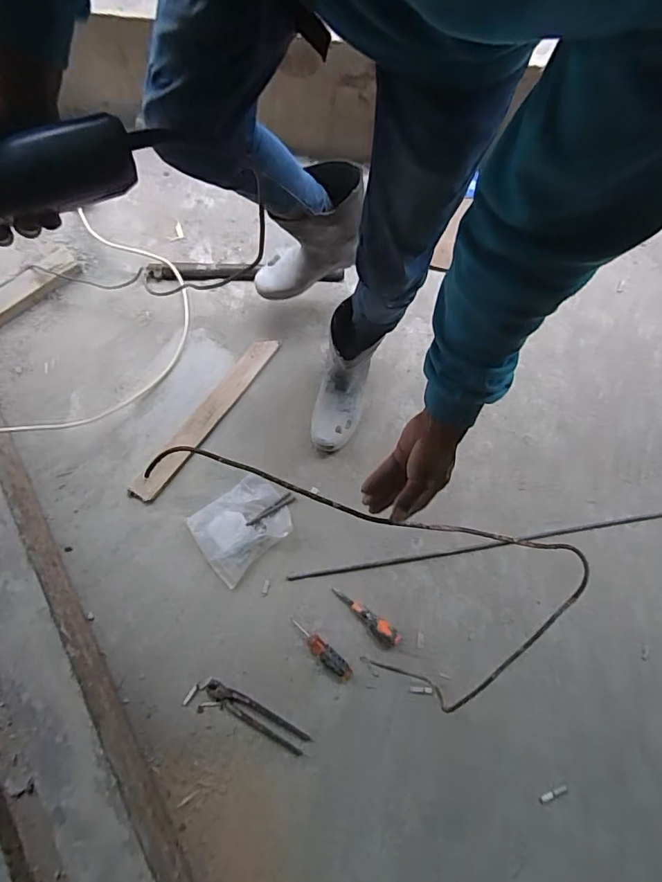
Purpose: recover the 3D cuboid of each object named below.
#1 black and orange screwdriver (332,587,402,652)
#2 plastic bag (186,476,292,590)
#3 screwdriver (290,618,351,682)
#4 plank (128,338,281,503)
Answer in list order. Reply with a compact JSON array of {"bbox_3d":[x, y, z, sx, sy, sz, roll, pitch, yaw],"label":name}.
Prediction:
[{"bbox_3d":[0.070,0.353,0.972,0.042,0.018,0.156,-44,79,-10],"label":"black and orange screwdriver"},{"bbox_3d":[-0.189,0.180,1.030,0.195,0.023,0.159,-39,78,-9],"label":"plastic bag"},{"bbox_3d":[-0.022,0.412,0.955,0.153,0.025,0.033,41,79,10],"label":"screwdriver"},{"bbox_3d":[-0.286,-0.058,1.095,0.057,0.020,0.458,34,78,9],"label":"plank"}]

